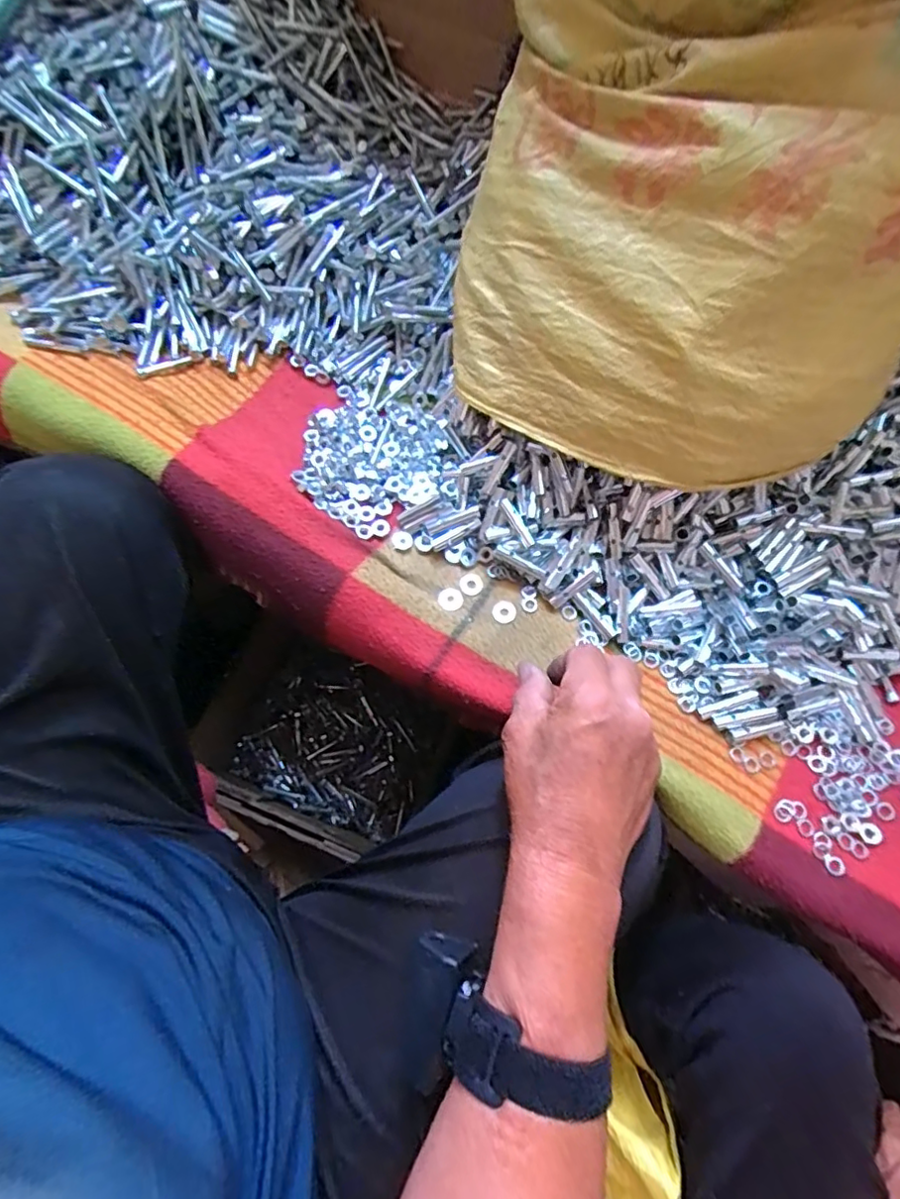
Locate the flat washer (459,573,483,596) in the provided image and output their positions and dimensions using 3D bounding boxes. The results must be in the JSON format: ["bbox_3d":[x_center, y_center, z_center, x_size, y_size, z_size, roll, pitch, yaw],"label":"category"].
[{"bbox_3d":[0.017,-0.012,0.468,0.018,0.004,0.018,1,71,-4],"label":"flat washer"}]

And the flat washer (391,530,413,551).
[{"bbox_3d":[-0.039,-0.049,0.478,0.016,0.004,0.017,1,80,-7],"label":"flat washer"}]

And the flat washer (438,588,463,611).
[{"bbox_3d":[0.000,0.000,0.461,0.019,0.004,0.019,1,71,-4],"label":"flat washer"}]

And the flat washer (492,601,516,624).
[{"bbox_3d":[0.043,0.010,0.459,0.019,0.004,0.018,-2,71,-5],"label":"flat washer"}]

